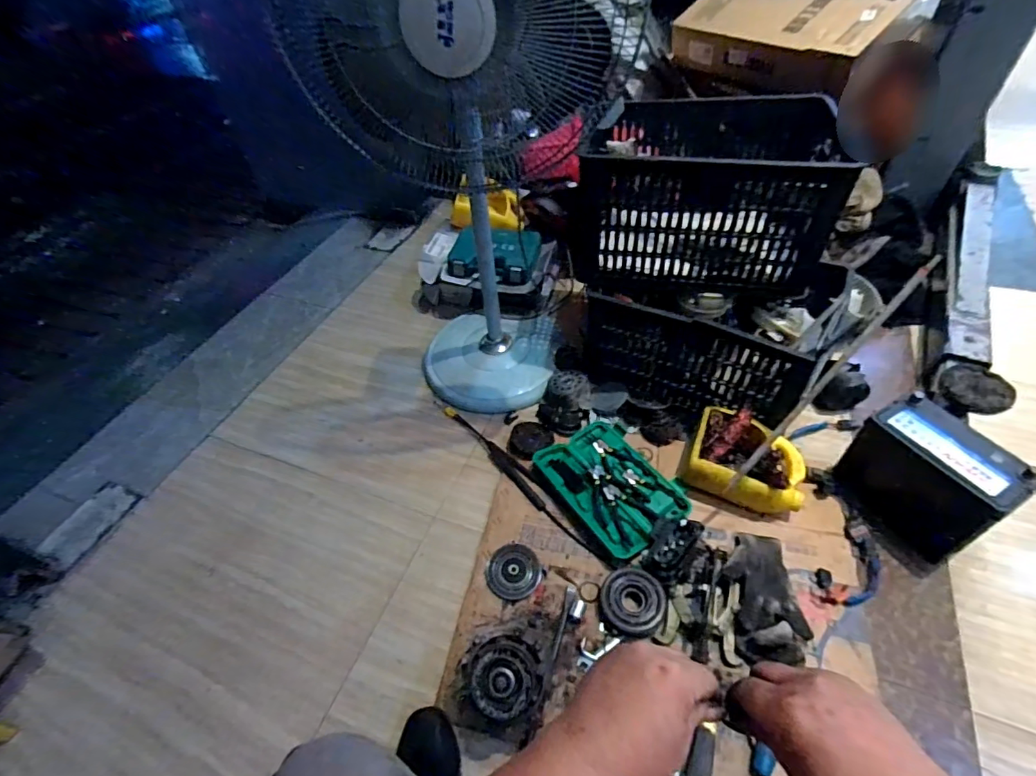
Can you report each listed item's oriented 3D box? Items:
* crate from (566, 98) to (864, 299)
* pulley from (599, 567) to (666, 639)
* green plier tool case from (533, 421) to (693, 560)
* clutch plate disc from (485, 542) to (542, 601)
[{"bbox_3d":[0.394,-0.431,1.070,0.473,0.267,0.365,9,50,13],"label":"crate"},{"bbox_3d":[0.200,0.377,0.860,0.111,0.041,0.110,-3,48,3],"label":"pulley"},{"bbox_3d":[0.196,0.202,1.034,0.218,0.038,0.294,-29,52,-19],"label":"green plier tool case"},{"bbox_3d":[-0.009,0.347,0.929,0.102,0.019,0.098,-3,48,3],"label":"clutch plate disc"}]

